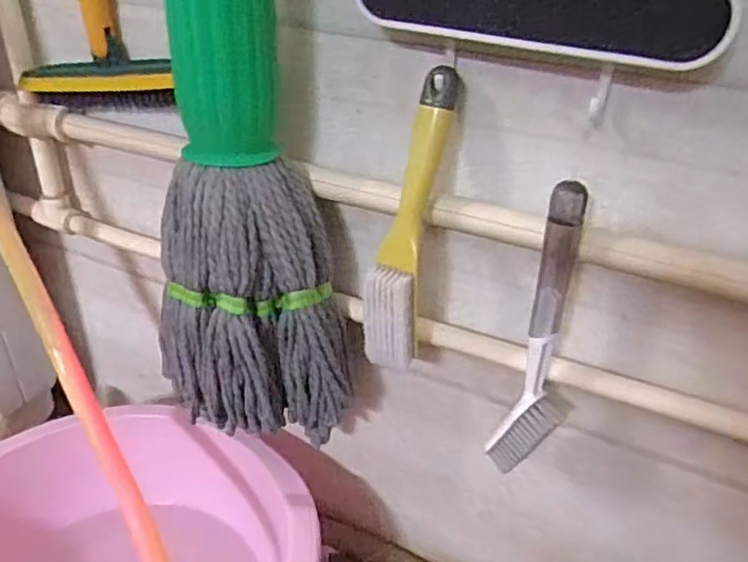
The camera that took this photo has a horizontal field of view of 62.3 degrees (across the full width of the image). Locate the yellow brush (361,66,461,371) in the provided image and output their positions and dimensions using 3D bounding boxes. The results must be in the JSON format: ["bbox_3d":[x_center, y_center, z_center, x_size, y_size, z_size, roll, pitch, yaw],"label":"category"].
[{"bbox_3d":[0.026,-0.039,0.459,0.040,0.229,0.048,16,13,19],"label":"yellow brush"}]

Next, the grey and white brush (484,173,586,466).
[{"bbox_3d":[0.124,0.045,0.444,0.042,0.229,0.035,17,35,21],"label":"grey and white brush"}]

